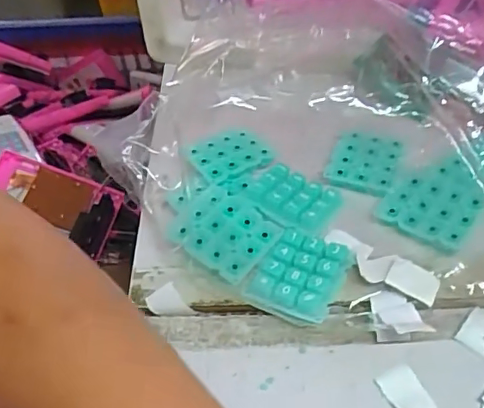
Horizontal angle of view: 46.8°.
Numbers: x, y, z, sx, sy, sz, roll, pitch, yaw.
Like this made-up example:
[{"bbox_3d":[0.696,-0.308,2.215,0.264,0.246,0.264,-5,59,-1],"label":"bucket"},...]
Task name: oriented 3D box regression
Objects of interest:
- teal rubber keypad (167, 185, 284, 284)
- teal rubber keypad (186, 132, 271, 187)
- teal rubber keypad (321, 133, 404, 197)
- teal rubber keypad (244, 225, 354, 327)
[{"bbox_3d":[-0.012,0.017,0.352,0.059,0.007,0.051,32,59,26],"label":"teal rubber keypad"},{"bbox_3d":[-0.009,-0.036,0.402,0.052,0.006,0.044,-25,47,-24],"label":"teal rubber keypad"},{"bbox_3d":[0.086,-0.030,0.394,0.045,0.007,0.054,16,53,16],"label":"teal rubber keypad"},{"bbox_3d":[0.034,0.040,0.332,0.048,0.009,0.055,21,55,20],"label":"teal rubber keypad"}]

